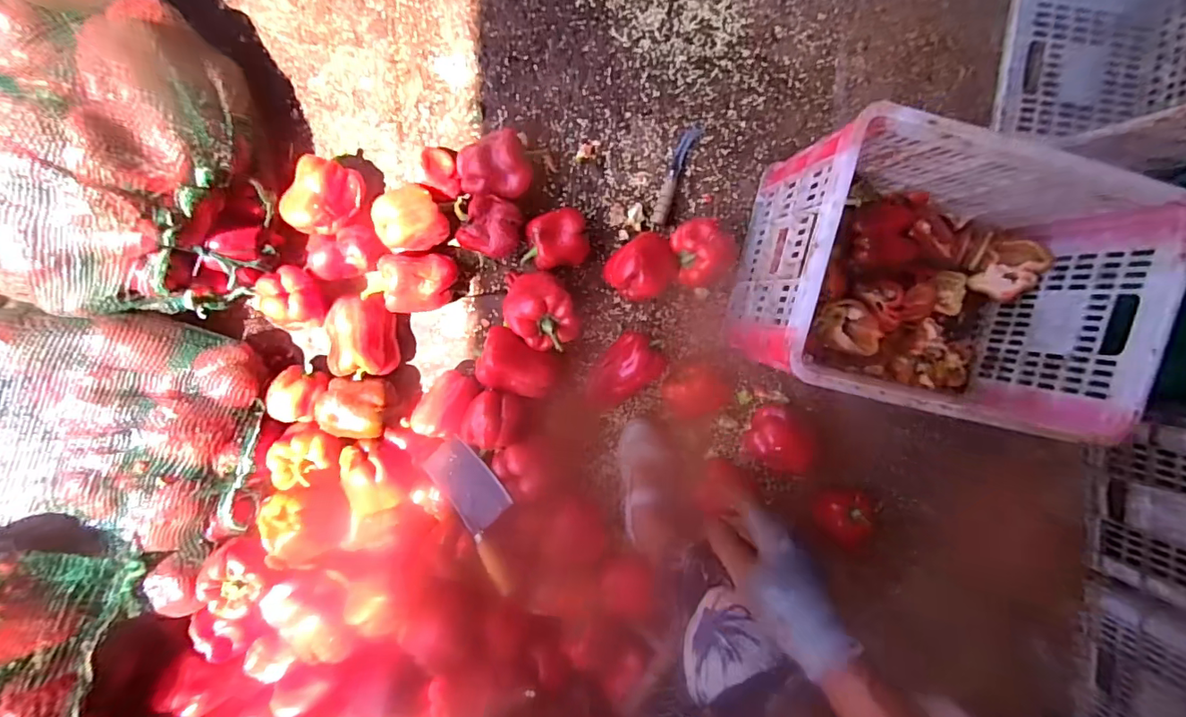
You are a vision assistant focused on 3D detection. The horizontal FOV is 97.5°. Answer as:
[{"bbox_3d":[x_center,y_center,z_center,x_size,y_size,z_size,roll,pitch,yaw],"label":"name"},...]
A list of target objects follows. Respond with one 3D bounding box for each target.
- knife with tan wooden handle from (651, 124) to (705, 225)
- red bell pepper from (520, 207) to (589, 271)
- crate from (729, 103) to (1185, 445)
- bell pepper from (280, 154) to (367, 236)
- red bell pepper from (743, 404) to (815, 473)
[{"bbox_3d":[0.146,-0.323,0.912,0.034,0.012,0.181,22,94,-8],"label":"knife with tan wooden handle"},{"bbox_3d":[-0.063,-0.197,0.869,0.115,0.084,0.097,-12,98,-4],"label":"red bell pepper"},{"bbox_3d":[0.524,-0.115,0.825,0.515,0.305,0.354,12,96,-7],"label":"crate"},{"bbox_3d":[-0.417,-0.249,0.805,0.088,0.071,0.113,18,95,-7],"label":"bell pepper"},{"bbox_3d":[0.324,0.139,0.923,0.090,0.124,0.096,-1,97,-5],"label":"red bell pepper"}]

